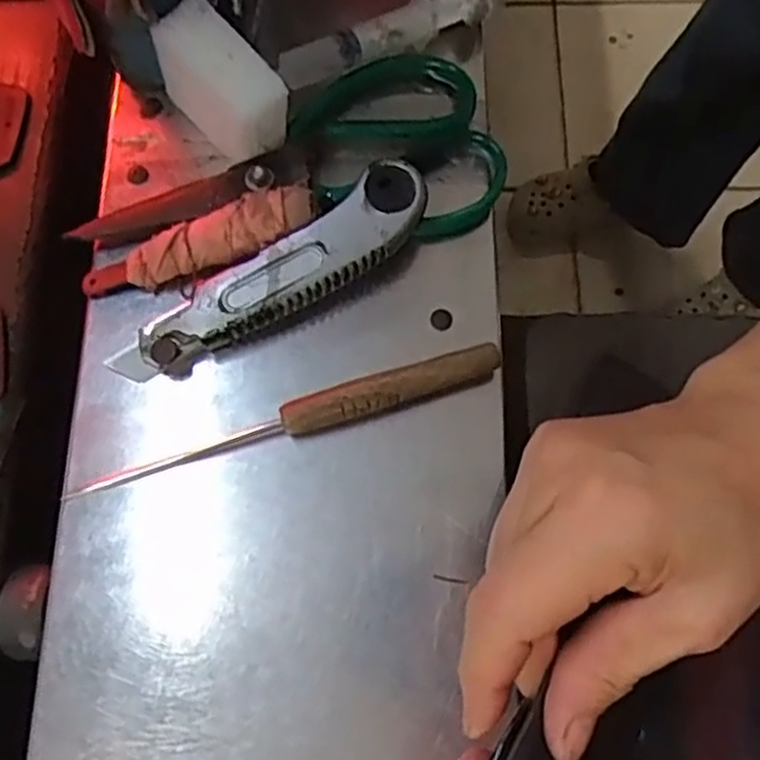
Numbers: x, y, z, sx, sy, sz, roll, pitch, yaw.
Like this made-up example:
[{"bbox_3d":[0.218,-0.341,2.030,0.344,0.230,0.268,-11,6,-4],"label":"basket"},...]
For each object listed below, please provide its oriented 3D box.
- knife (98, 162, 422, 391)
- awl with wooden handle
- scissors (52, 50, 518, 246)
[{"bbox_3d":[-0.047,-0.044,0.359,0.160,0.029,0.035,-33,73,-9],"label":"knife"},{"bbox_3d":[-0.039,0.017,0.343,0.191,0.016,0.018,-15,71,-3],"label":"awl with wooden handle"},{"bbox_3d":[-0.045,-0.102,0.385,0.204,0.024,0.095,-13,71,-3],"label":"scissors"}]

